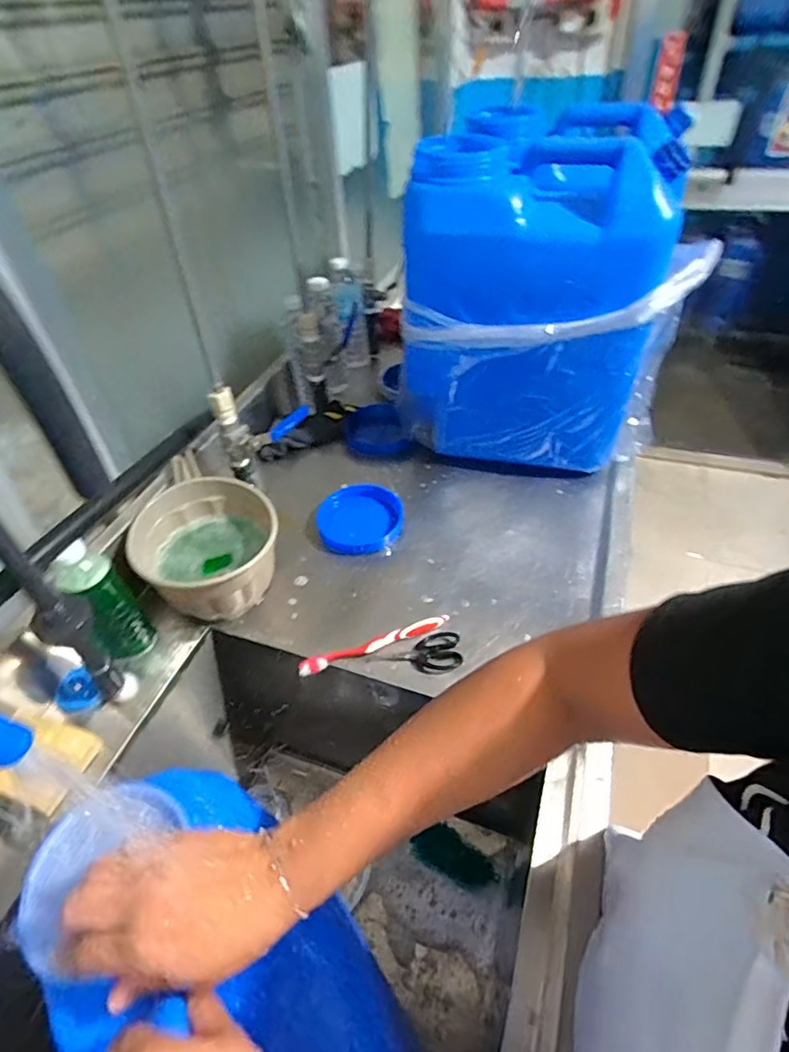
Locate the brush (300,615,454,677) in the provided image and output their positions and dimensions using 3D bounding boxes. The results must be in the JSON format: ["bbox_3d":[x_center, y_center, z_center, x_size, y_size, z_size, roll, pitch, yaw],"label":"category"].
[{"bbox_3d":[-0.023,0.140,0.643,0.185,0.016,0.021,-17,45,-12],"label":"brush"}]

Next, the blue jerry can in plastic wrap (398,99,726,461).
[{"bbox_3d":[0.218,-0.345,0.808,0.368,0.395,0.324,7,45,12],"label":"blue jerry can in plastic wrap"}]

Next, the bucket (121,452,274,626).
[{"bbox_3d":[-0.246,0.023,0.702,0.169,0.114,0.219,-34,51,-27],"label":"bucket"}]

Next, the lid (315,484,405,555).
[{"bbox_3d":[-0.049,-0.012,0.782,0.123,0.025,0.121,-3,44,2],"label":"lid"}]

